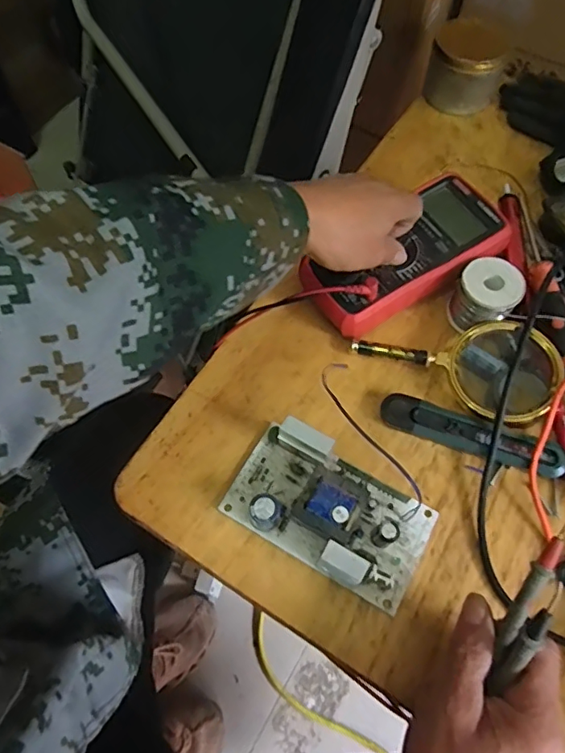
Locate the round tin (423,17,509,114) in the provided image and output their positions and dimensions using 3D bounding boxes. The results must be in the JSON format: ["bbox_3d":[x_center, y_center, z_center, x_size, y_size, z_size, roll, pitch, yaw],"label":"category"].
[{"bbox_3d":[0.213,-0.355,0.611,0.086,0.056,0.098,16,65,8],"label":"round tin"}]

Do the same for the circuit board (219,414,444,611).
[{"bbox_3d":[0.036,0.098,0.397,0.150,0.041,0.081,28,67,13],"label":"circuit board"}]

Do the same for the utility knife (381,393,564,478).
[{"bbox_3d":[0.154,0.049,0.437,0.145,0.019,0.029,20,65,9],"label":"utility knife"}]

